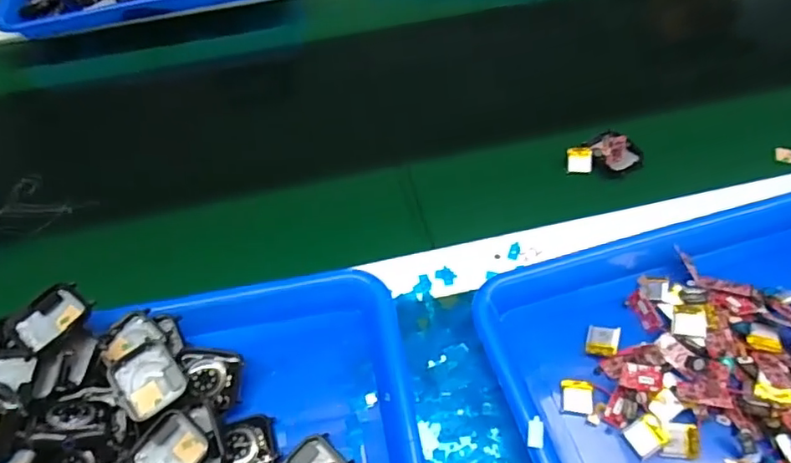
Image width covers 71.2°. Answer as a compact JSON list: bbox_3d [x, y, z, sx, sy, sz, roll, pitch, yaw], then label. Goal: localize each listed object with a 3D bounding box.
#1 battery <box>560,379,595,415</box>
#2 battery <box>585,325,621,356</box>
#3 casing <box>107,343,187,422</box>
[{"bbox_3d":[0.116,0.105,0.351,0.020,0.004,0.021,6,56,8],"label":"battery"},{"bbox_3d":[0.139,0.073,0.372,0.021,0.004,0.021,2,49,33],"label":"battery"},{"bbox_3d":[-0.152,0.092,0.342,0.037,0.009,0.041,-30,75,-21],"label":"casing"}]

